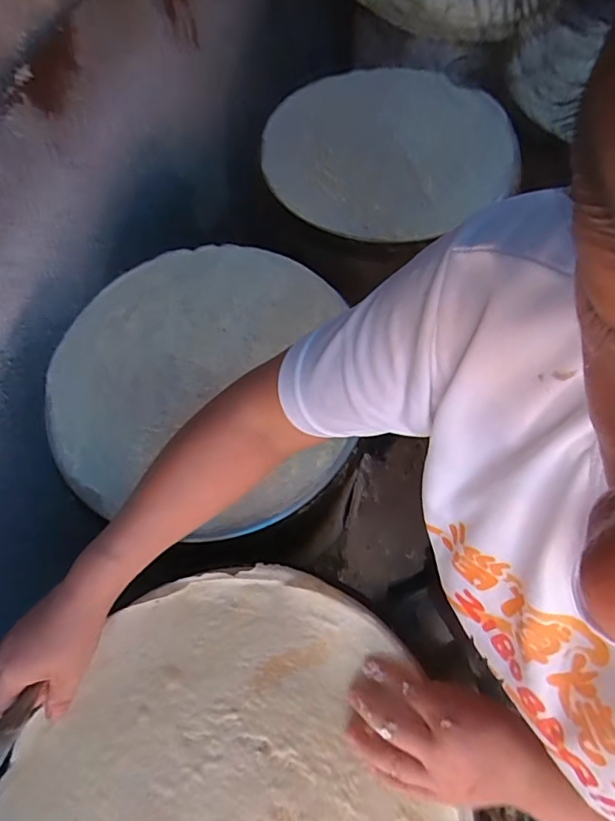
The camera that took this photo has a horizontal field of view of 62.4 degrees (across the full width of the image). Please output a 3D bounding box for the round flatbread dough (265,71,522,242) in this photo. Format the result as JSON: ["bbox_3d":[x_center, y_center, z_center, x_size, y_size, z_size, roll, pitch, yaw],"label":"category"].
[{"bbox_3d":[0.116,-0.397,0.751,0.349,0.036,0.355,-10,63,-4],"label":"round flatbread dough"}]

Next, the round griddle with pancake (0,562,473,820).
[{"bbox_3d":[-0.069,0.324,0.401,0.347,0.031,0.360,1,64,-2],"label":"round griddle with pancake"}]

